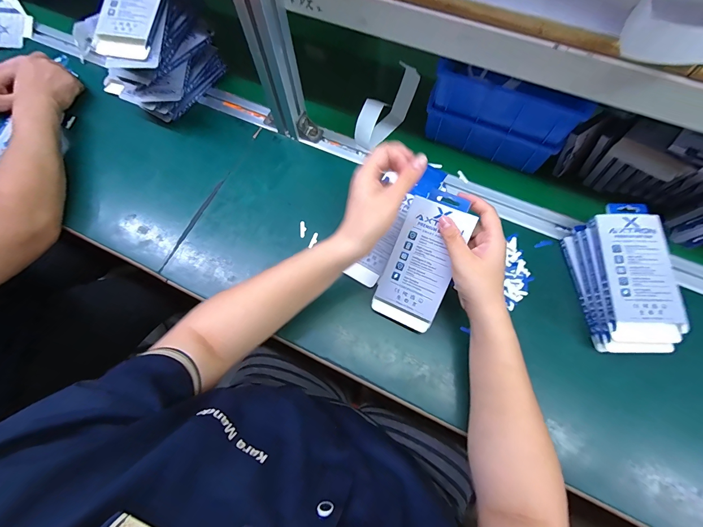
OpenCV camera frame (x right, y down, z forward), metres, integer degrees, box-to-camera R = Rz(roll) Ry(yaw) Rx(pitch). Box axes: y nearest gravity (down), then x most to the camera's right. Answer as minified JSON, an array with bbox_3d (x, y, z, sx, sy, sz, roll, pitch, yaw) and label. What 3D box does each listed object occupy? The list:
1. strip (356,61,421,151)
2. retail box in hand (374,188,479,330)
[{"bbox_3d":[0.054,-0.247,0.514,0.042,0.072,0.125,40,75,15],"label":"strip"},{"bbox_3d":[0.086,-0.001,0.386,0.080,0.017,0.168,19,103,9],"label":"retail box in hand"}]

